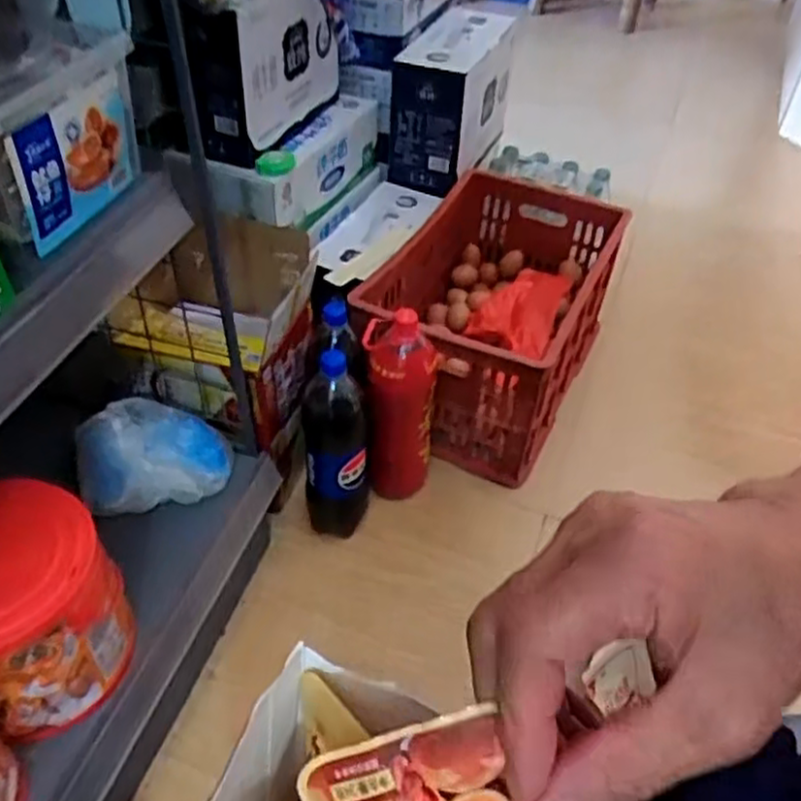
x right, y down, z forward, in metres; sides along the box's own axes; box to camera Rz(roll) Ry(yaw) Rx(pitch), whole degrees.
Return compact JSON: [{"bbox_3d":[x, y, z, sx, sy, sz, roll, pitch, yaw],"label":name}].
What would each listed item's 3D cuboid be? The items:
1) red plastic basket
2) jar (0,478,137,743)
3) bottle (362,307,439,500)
[{"bbox_3d":[0.142,-0.129,1.197,0.303,0.269,0.452,22,47,18],"label":"red plastic basket"},{"bbox_3d":[-0.328,0.176,0.644,0.146,0.164,0.152,-23,51,-21],"label":"jar"},{"bbox_3d":[-0.003,0.016,1.021,0.095,0.295,0.083,7,44,3],"label":"bottle"}]

